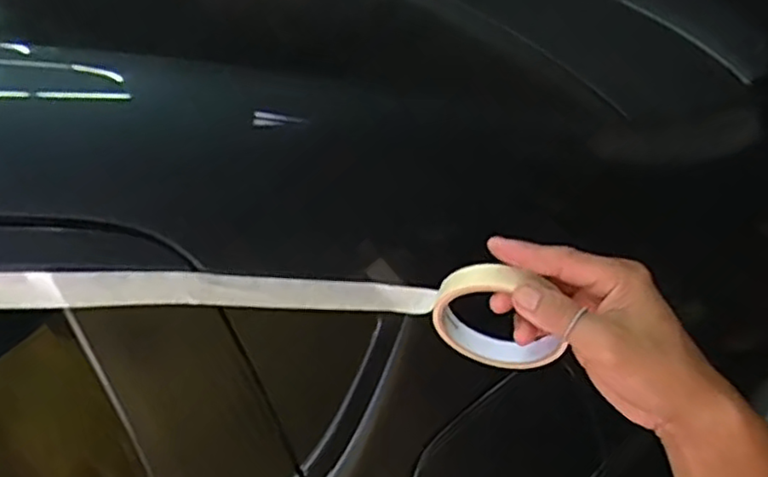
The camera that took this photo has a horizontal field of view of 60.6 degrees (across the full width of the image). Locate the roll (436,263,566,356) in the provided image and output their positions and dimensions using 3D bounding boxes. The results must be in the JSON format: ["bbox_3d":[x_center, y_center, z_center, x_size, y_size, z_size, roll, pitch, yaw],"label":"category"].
[{"bbox_3d":[0.079,0.047,0.442,0.085,0.082,0.027,15,41,20],"label":"roll"}]

